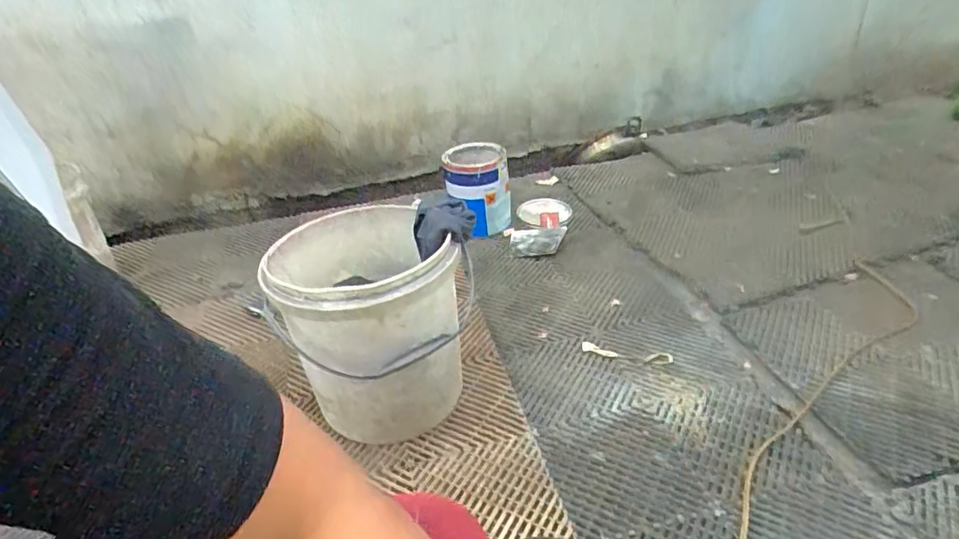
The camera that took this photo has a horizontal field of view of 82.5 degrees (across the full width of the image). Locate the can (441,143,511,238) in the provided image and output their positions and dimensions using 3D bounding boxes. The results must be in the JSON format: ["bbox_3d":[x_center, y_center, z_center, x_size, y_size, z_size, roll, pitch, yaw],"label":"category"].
[{"bbox_3d":[-0.002,-0.213,1.456,0.157,0.219,0.157,-1,32,9],"label":"can"}]

